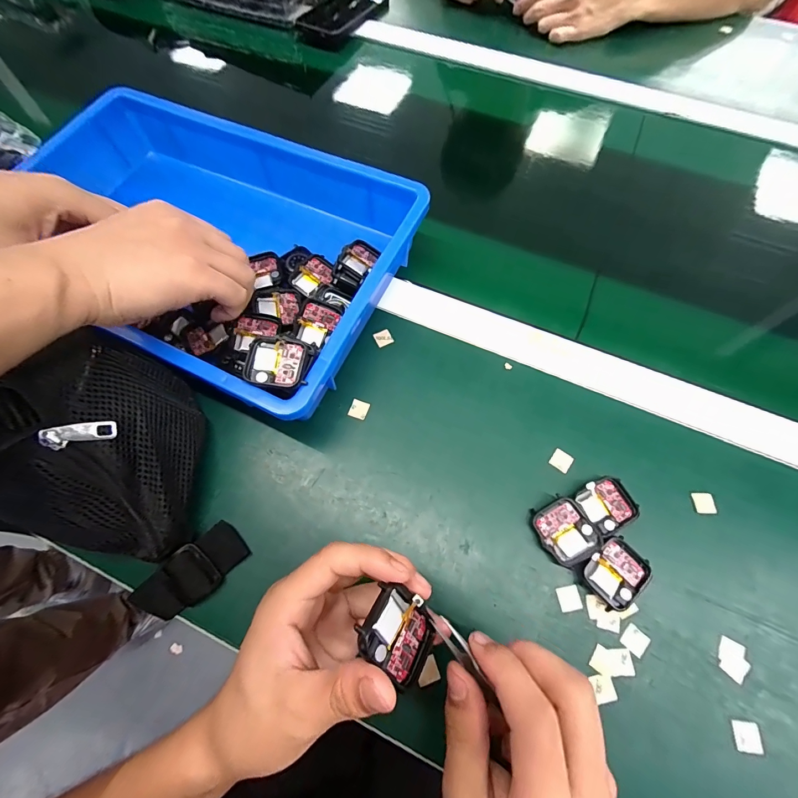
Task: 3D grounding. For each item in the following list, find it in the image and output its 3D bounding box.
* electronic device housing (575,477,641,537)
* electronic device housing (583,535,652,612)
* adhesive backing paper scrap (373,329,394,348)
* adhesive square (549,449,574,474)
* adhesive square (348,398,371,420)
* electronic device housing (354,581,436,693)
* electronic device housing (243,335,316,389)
[{"bbox_3d":[0.162,0.082,0.286,0.040,0.009,0.037,-27,71,-10],"label":"electronic device housing"},{"bbox_3d":[0.158,0.127,0.269,0.044,0.011,0.038,-38,73,-13],"label":"electronic device housing"},{"bbox_3d":[-0.015,-0.058,0.351,0.016,0.004,0.015,-27,71,-10],"label":"adhesive backing paper scrap"},{"bbox_3d":[0.136,0.051,0.304,0.015,0.004,0.016,35,73,13],"label":"adhesive square"},{"bbox_3d":[-0.035,0.009,0.324,0.015,0.004,0.016,18,70,7],"label":"adhesive square"},{"bbox_3d":[0.002,0.121,0.188,0.046,0.006,0.036,51,45,-20],"label":"electronic device housing"},{"bbox_3d":[-0.087,-0.027,0.267,0.045,0.008,0.037,5,67,2],"label":"electronic device housing"}]

